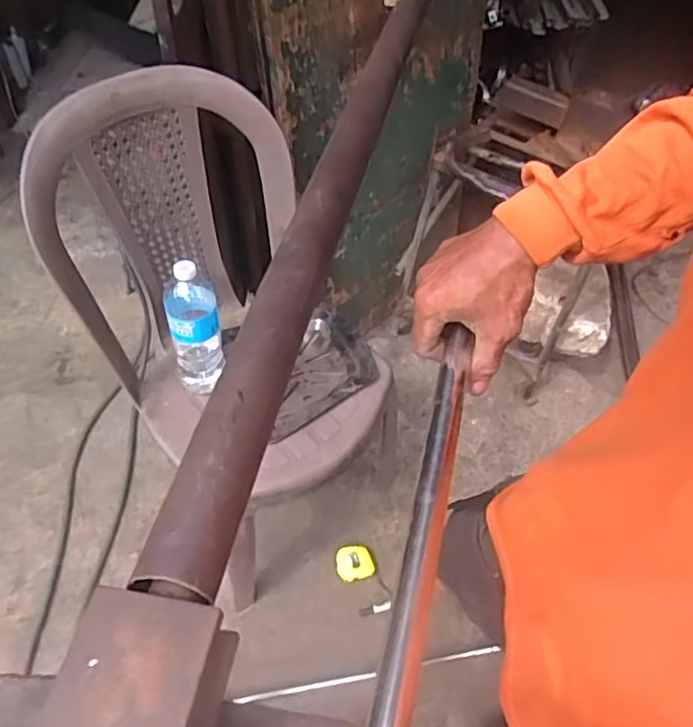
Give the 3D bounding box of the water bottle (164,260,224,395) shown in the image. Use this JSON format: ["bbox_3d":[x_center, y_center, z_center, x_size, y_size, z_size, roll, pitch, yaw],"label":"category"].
[{"bbox_3d":[-0.240,-0.054,0.994,0.085,0.246,0.076,-9,52,-8],"label":"water bottle"}]

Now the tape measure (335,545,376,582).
[{"bbox_3d":[0.017,0.412,1.295,0.079,0.029,0.066,-12,52,-10],"label":"tape measure"}]

